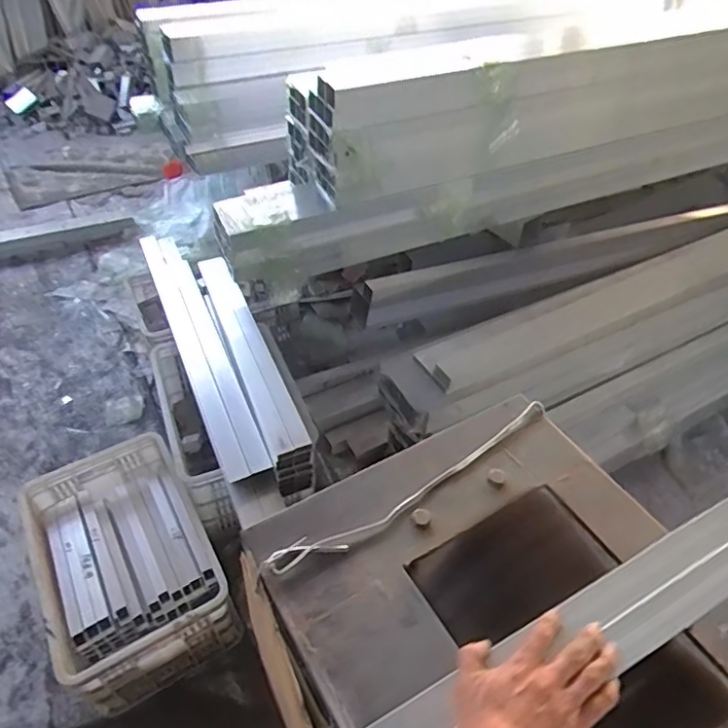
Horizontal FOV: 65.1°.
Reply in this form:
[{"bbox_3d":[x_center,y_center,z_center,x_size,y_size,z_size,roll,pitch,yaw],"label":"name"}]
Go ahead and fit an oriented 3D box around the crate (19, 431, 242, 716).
[{"bbox_3d":[-0.560,0.479,1.365,0.362,0.230,0.521,-22,51,-23],"label":"crate"}]

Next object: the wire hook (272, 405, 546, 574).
[{"bbox_3d":[0.087,0.165,0.802,0.486,0.010,0.037,-25,52,-25],"label":"wire hook"}]

